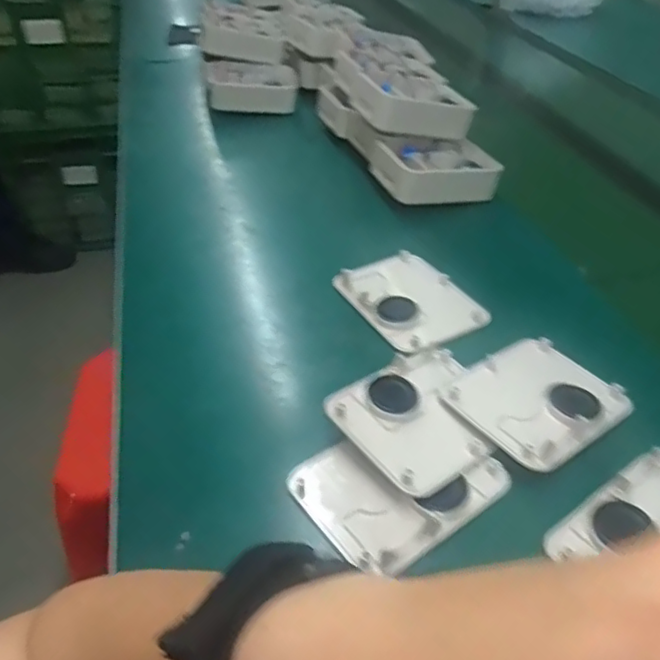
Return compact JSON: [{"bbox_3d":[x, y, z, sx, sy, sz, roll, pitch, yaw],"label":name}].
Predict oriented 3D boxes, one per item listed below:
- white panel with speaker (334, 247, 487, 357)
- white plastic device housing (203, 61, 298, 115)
[{"bbox_3d":[0.075,-0.030,0.573,0.100,0.013,0.126,-21,44,-24],"label":"white panel with speaker"},{"bbox_3d":[-0.121,-0.373,0.938,0.135,0.052,0.078,-4,40,-6],"label":"white plastic device housing"}]

